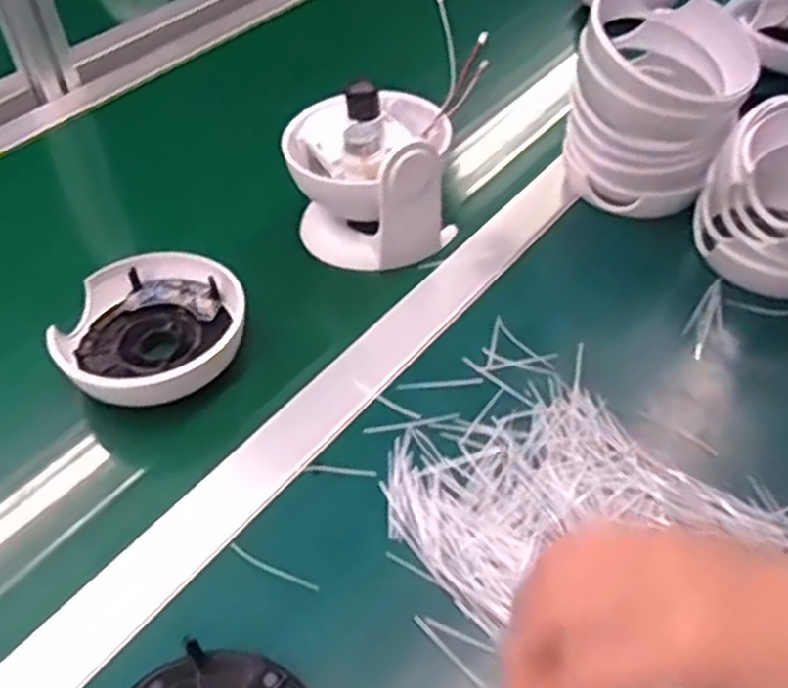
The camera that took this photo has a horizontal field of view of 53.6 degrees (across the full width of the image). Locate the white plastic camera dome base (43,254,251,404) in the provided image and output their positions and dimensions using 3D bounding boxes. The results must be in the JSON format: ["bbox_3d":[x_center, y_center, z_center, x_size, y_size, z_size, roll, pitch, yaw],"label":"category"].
[{"bbox_3d":[-0.152,-0.008,0.497,0.107,0.032,0.115,-1,47,1],"label":"white plastic camera dome base"}]

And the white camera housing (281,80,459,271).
[{"bbox_3d":[-0.019,-0.128,0.567,0.109,0.109,0.110,-4,47,-2],"label":"white camera housing"}]

